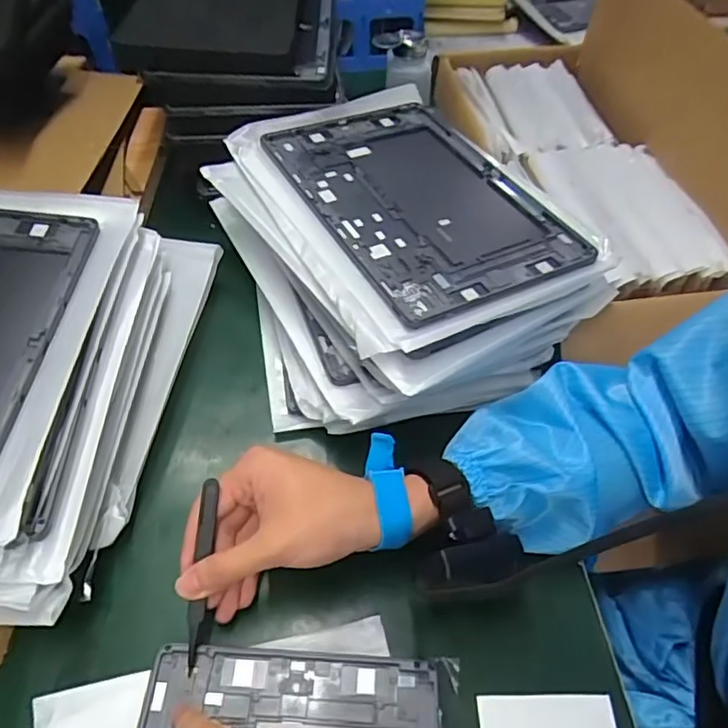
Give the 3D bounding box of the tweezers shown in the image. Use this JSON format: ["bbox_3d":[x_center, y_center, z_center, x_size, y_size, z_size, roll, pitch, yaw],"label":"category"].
[{"bbox_3d":[-0.096,0.125,0.345,0.011,0.017,0.114,6,89,0],"label":"tweezers"}]

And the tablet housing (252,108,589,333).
[{"bbox_3d":[0.040,-0.136,0.469,0.165,0.009,0.257,-23,54,-19],"label":"tablet housing"}]

